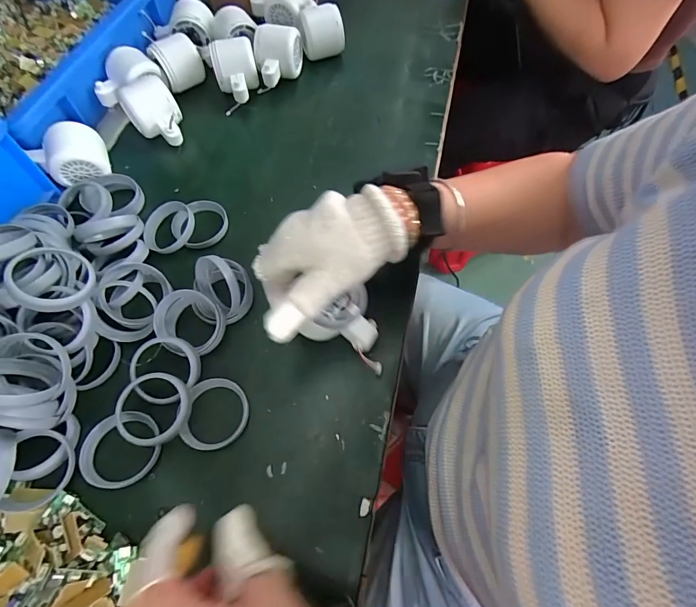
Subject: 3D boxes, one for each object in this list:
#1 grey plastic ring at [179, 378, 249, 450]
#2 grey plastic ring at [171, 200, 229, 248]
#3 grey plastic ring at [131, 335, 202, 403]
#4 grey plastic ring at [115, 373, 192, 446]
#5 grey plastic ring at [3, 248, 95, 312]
[{"bbox_3d":[-0.114,0.094,0.321,0.055,0.004,0.059,0,64,-1],"label":"grey plastic ring"},{"bbox_3d":[-0.163,-0.088,0.417,0.058,0.013,0.058,0,64,-1],"label":"grey plastic ring"},{"bbox_3d":[-0.161,0.058,0.330,0.055,0.008,0.056,2,80,-14],"label":"grey plastic ring"},{"bbox_3d":[-0.166,0.090,0.316,0.061,0.016,0.058,0,64,-1],"label":"grey plastic ring"},{"bbox_3d":[-0.246,-0.022,0.311,0.059,0.011,0.059,19,53,-27],"label":"grey plastic ring"}]

